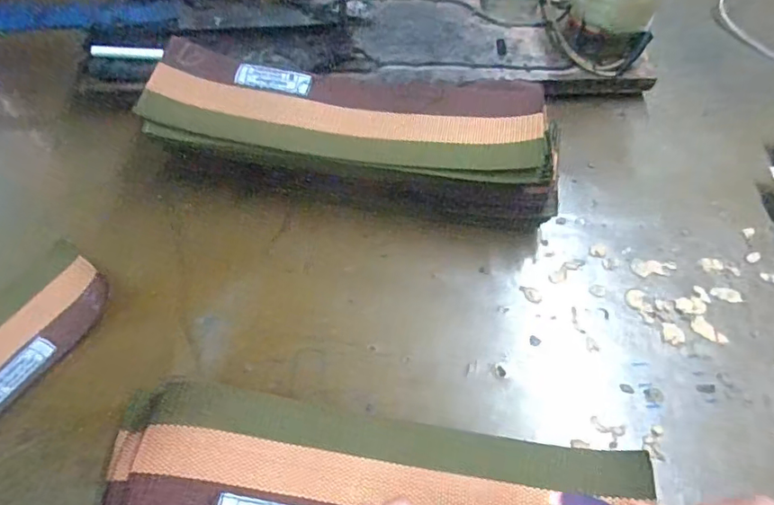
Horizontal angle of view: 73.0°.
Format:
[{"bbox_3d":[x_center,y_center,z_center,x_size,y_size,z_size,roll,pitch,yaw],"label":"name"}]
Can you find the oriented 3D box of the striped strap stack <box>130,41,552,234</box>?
[{"bbox_3d":[-0.022,-0.088,0.405,0.298,0.082,0.092,11,57,8],"label":"striped strap stack"}]

